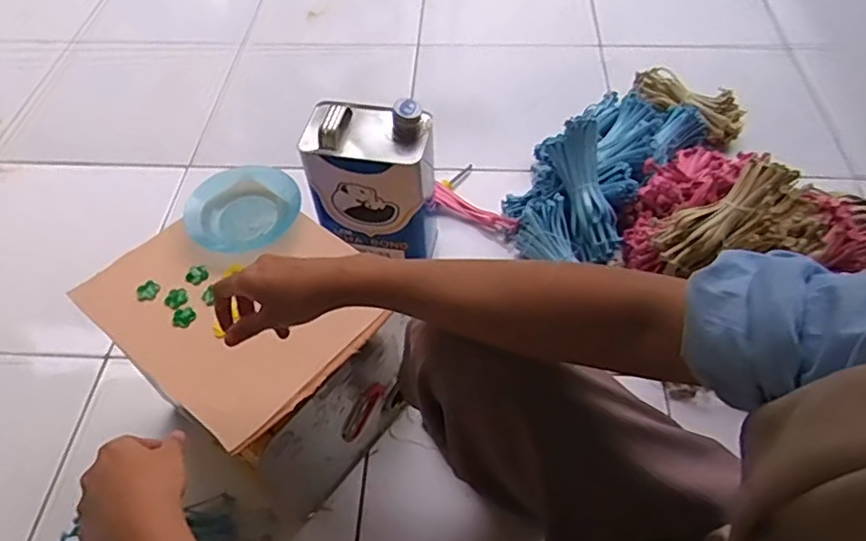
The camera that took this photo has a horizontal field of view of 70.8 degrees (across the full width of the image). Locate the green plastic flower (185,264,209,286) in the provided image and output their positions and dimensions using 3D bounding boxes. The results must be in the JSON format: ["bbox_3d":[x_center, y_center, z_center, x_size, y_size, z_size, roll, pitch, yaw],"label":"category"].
[{"bbox_3d":[-0.259,0.005,0.669,0.023,0.005,0.025,-1,55,2],"label":"green plastic flower"}]

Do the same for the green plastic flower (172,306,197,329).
[{"bbox_3d":[-0.262,0.049,0.641,0.024,0.004,0.024,-1,55,2],"label":"green plastic flower"}]

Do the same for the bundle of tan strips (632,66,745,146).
[{"bbox_3d":[0.469,-0.315,1.137,0.091,0.048,0.226,-39,62,-22],"label":"bundle of tan strips"}]

